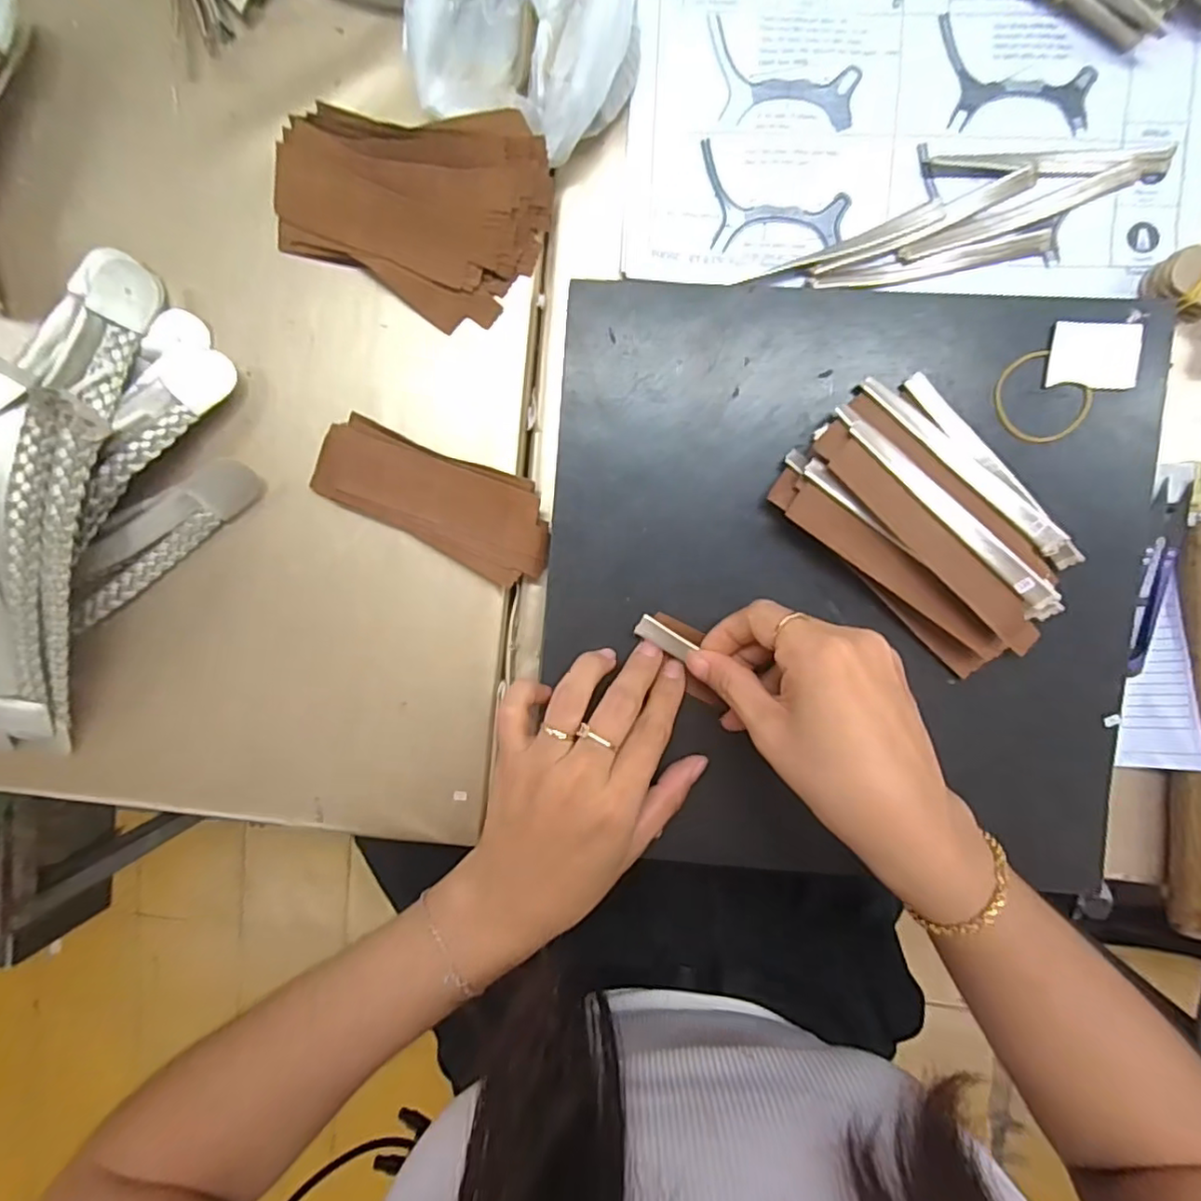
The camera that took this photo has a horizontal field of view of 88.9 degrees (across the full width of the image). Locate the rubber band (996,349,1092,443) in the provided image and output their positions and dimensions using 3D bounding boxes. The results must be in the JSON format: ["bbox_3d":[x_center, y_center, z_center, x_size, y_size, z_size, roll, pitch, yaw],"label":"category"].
[{"bbox_3d":[0.219,-0.099,0.306,0.039,0.004,0.044,-45,83,4],"label":"rubber band"}]

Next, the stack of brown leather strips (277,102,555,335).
[{"bbox_3d":[-0.098,-0.210,0.316,0.129,0.034,0.098,28,96,-1],"label":"stack of brown leather strips"}]

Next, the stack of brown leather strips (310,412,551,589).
[{"bbox_3d":[-0.090,-0.056,0.336,0.133,0.019,0.053,25,96,0],"label":"stack of brown leather strips"}]

